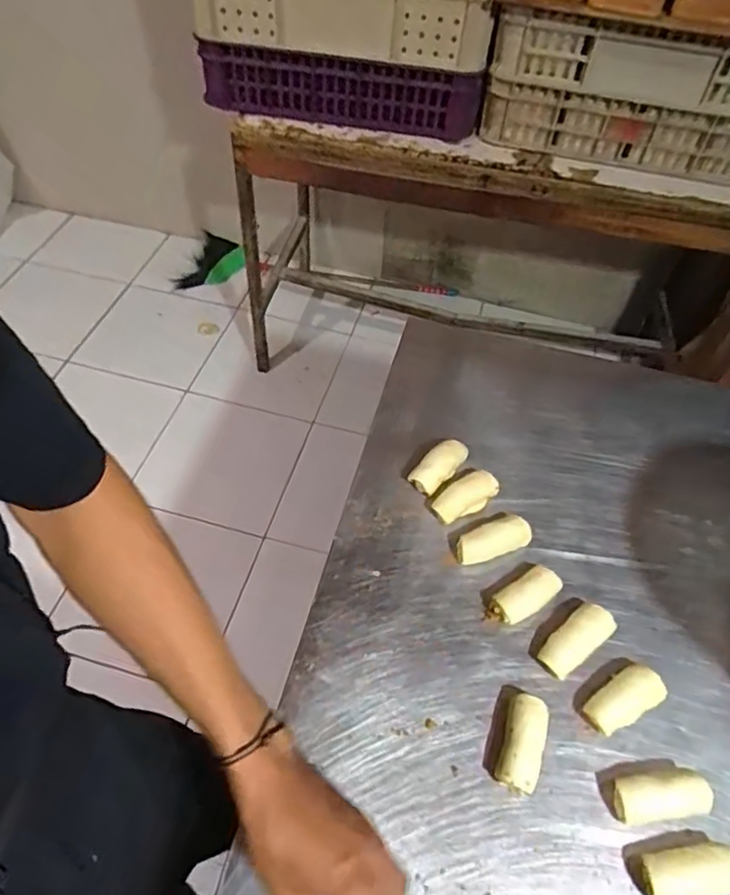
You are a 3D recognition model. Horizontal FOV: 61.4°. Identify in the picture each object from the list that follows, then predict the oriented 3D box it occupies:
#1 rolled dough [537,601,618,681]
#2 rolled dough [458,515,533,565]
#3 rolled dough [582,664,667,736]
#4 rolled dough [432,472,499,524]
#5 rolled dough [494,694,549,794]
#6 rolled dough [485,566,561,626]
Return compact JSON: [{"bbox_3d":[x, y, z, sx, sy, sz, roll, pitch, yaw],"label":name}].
[{"bbox_3d":[0.207,0.190,0.603,0.085,0.025,0.036,-34,60,-26],"label":"rolled dough"},{"bbox_3d":[0.140,0.101,0.675,0.089,0.026,0.036,-17,54,-16],"label":"rolled dough"},{"bbox_3d":[0.244,0.238,0.583,0.083,0.036,0.040,-22,56,-20],"label":"rolled dough"},{"bbox_3d":[0.115,0.058,0.705,0.079,0.026,0.037,-27,58,-23],"label":"rolled dough"},{"bbox_3d":[0.140,0.263,0.548,0.034,0.035,0.076,18,53,11],"label":"rolled dough"},{"bbox_3d":[0.164,0.154,0.632,0.079,0.026,0.036,-31,59,-25],"label":"rolled dough"}]

